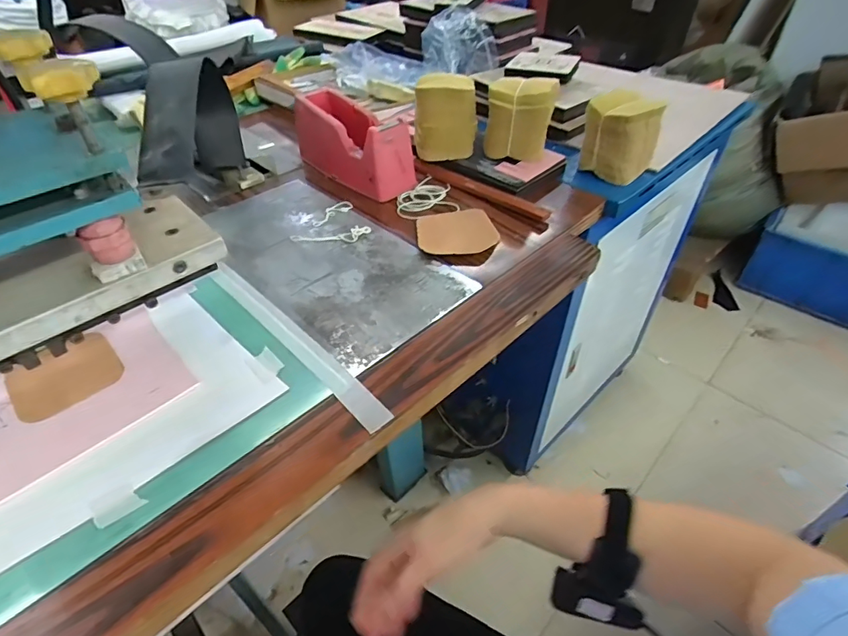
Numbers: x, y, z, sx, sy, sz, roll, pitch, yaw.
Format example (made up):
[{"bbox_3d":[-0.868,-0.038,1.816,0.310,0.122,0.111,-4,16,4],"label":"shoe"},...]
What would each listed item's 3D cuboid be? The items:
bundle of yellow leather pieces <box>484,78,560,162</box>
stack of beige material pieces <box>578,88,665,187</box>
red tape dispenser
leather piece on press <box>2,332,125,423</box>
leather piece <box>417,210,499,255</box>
[{"bbox_3d":[0.131,-0.271,0.650,0.090,0.094,0.058,6,44,8],"label":"bundle of yellow leather pieces"},{"bbox_3d":[0.269,-0.248,0.661,0.063,0.122,0.087,-27,51,-26],"label":"stack of beige material pieces"},{"bbox_3d":[-0.104,-0.250,0.669,0.065,0.089,0.205,-33,54,-30],"label":"red tape dispenser"},{"bbox_3d":[-0.319,0.050,0.421,0.082,0.004,0.079,-33,54,-31],"label":"leather piece on press"},{"bbox_3d":[0.040,-0.107,0.577,0.096,0.011,0.092,-3,44,-5],"label":"leather piece"}]

